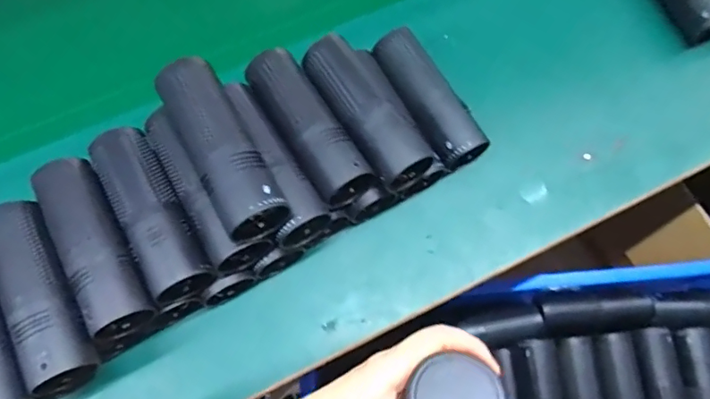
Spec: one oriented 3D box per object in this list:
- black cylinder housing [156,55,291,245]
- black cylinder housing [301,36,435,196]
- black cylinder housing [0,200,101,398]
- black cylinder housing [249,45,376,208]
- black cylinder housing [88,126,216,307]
[{"bbox_3d":[-0.114,-0.044,0.448,0.051,0.061,0.159,-28,74,-9],"label":"black cylinder housing"},{"bbox_3d":[0.006,-0.086,0.505,0.054,0.046,0.160,-36,76,-11],"label":"black cylinder housing"},{"bbox_3d":[-0.275,0.082,0.456,0.063,0.055,0.166,-28,74,-9],"label":"black cylinder housing"},{"bbox_3d":[-0.048,-0.072,0.504,0.055,0.050,0.168,-31,75,-10],"label":"black cylinder housing"},{"bbox_3d":[-0.188,0.010,0.480,0.054,0.048,0.164,-28,74,-9],"label":"black cylinder housing"}]

